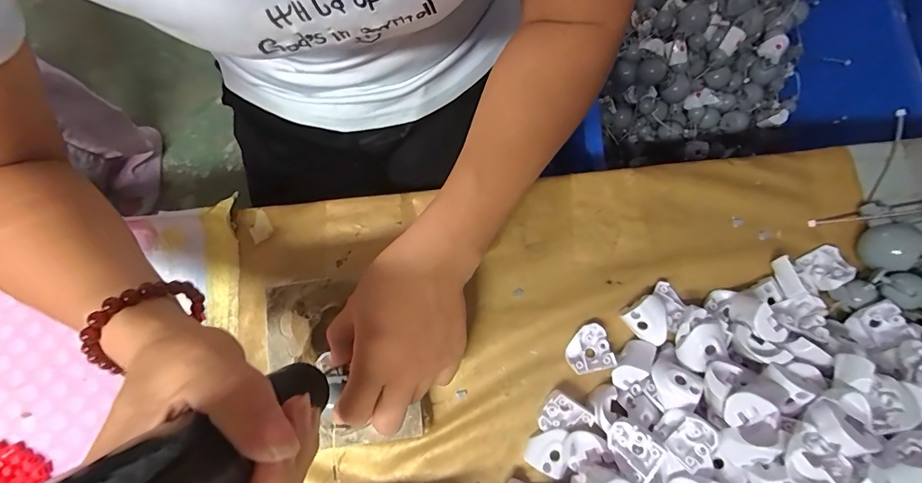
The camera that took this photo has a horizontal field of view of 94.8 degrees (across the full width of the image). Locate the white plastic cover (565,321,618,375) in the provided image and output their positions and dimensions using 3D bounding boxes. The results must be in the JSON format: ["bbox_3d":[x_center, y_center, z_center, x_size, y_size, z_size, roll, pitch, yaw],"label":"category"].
[{"bbox_3d":[0.093,0.078,0.311,0.030,0.013,0.032,-15,80,-2],"label":"white plastic cover"}]

